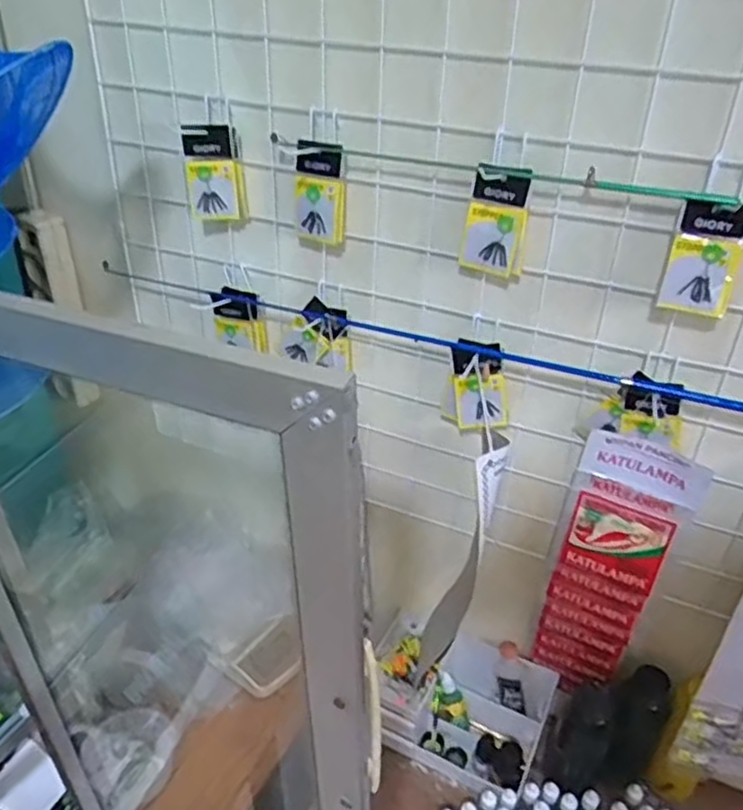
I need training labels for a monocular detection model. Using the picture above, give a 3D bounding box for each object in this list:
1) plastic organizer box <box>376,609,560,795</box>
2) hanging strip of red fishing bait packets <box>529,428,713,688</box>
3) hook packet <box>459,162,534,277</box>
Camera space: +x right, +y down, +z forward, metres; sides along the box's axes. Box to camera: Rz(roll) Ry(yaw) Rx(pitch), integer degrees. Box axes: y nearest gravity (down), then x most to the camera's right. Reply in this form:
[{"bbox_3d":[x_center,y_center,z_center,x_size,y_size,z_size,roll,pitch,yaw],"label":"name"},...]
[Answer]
[{"bbox_3d":[0.102,0.384,0.905,0.225,0.098,0.147,19,37,23],"label":"plastic organizer box"},{"bbox_3d":[0.257,0.190,0.765,0.112,0.358,0.023,17,36,21],"label":"hanging strip of red fishing bait packets"},{"bbox_3d":[0.110,-0.164,0.623,0.053,0.091,0.018,12,35,15],"label":"hook packet"}]

